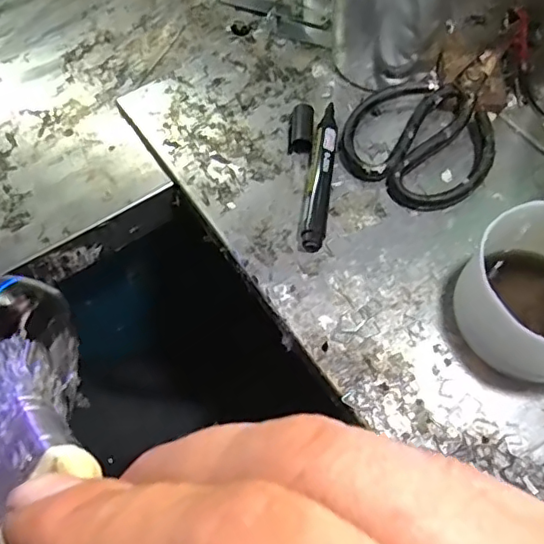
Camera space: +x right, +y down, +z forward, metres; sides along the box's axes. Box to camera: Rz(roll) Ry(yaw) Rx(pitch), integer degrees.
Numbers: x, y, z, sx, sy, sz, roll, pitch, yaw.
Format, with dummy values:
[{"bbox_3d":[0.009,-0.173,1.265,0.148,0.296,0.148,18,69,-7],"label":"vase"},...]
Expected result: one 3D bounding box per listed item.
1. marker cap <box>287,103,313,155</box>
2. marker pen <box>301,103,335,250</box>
[{"bbox_3d":[0.022,-0.108,0.421,0.017,0.014,0.040,5,62,4],"label":"marker cap"},{"bbox_3d":[0.034,-0.074,0.400,0.017,0.018,0.118,6,62,5],"label":"marker pen"}]

